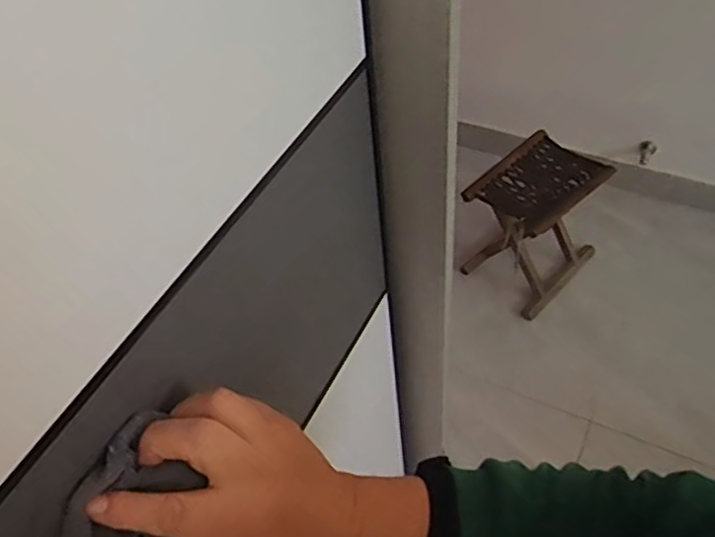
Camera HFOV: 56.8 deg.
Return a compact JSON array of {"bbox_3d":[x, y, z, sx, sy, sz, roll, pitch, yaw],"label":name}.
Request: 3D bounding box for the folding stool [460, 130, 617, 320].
[{"bbox_3d":[0.447,-0.111,1.676,0.291,0.322,0.243,-39,57,-24],"label":"folding stool"}]

